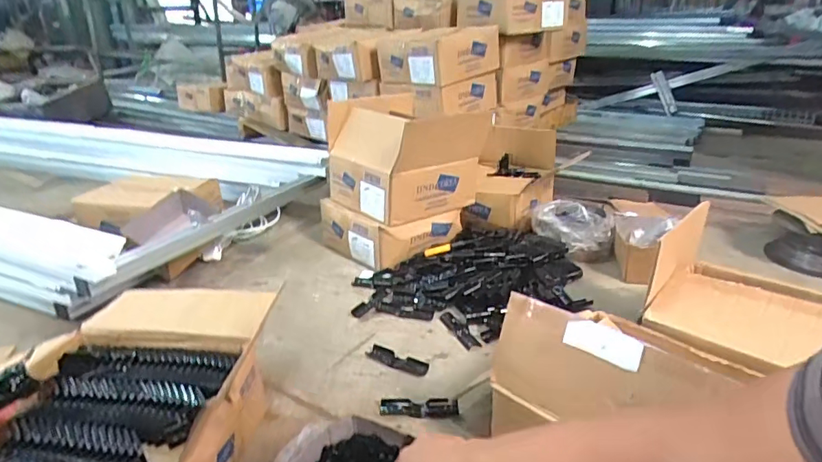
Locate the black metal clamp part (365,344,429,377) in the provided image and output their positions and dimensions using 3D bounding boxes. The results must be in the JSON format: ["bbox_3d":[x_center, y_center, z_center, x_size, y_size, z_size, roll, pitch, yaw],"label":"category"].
[{"bbox_3d":[-0.026,0.247,0.999,0.125,0.019,0.038,13,25,32],"label":"black metal clamp part"}]

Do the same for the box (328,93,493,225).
[{"bbox_3d":[-0.038,-0.210,1.427,0.320,0.267,0.344,-20,28,-39],"label":"box"}]

